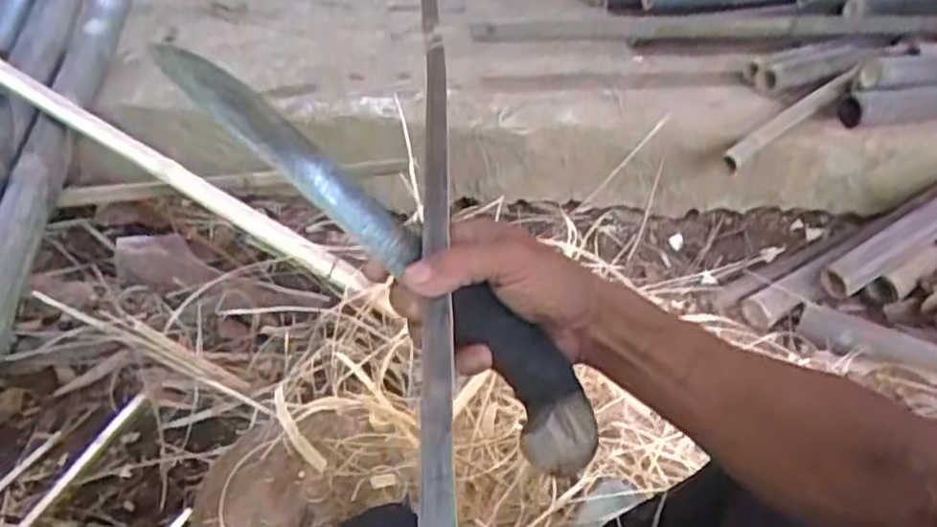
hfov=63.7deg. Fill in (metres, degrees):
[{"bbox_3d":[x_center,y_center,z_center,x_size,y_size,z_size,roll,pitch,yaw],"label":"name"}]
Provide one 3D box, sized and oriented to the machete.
[{"bbox_3d":[-0.062,-0.024,0.459,0.367,0.033,0.055,41,48,14],"label":"machete"}]

